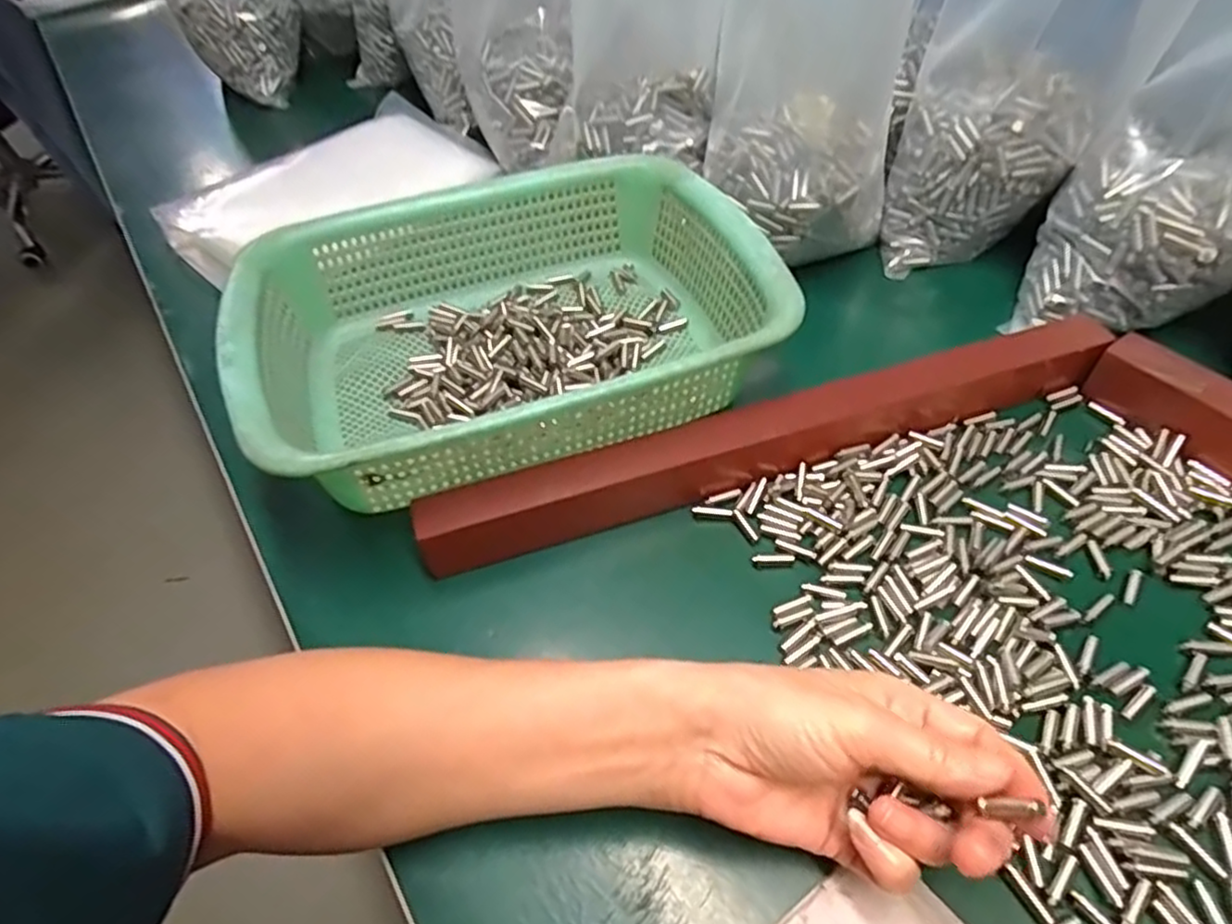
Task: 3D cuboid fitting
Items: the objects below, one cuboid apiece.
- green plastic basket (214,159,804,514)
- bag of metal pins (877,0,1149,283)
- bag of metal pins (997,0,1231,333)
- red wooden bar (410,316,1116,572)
[{"bbox_3d":[-0.064,-0.085,0.418,0.290,0.085,0.220,-18,53,-9],"label":"green plastic basket"},{"bbox_3d":[0.255,-0.242,0.446,0.123,0.206,0.091,0,52,6],"label":"bag of metal pins"},{"bbox_3d":[0.335,-0.176,0.382,0.128,0.193,0.094,18,56,19],"label":"bag of metal pins"},{"bbox_3d":[0.087,-0.016,0.376,0.382,0.038,0.035,-17,53,-8],"label":"red wooden bar"}]

